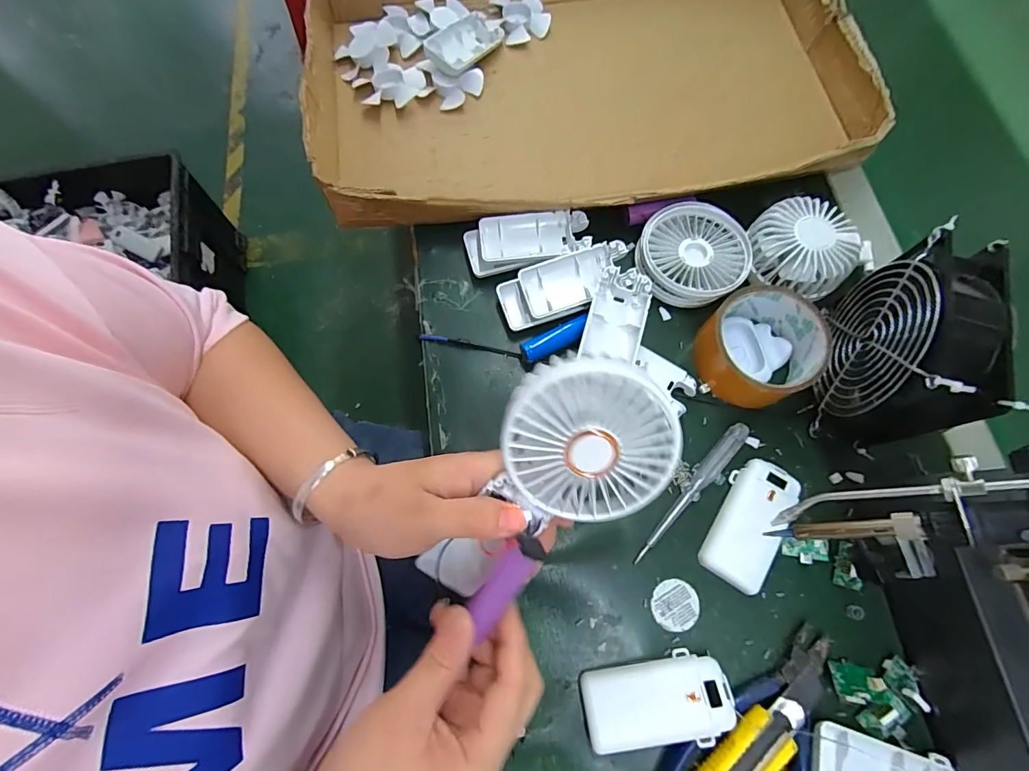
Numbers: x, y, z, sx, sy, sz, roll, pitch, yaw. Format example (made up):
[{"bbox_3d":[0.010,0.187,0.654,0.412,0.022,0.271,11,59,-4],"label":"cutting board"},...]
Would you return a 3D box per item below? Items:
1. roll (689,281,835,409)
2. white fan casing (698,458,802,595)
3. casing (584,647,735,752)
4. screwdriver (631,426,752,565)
[{"bbox_3d":[0.197,-0.032,0.364,0.084,0.044,0.091,0,72,-1],"label":"roll"},{"bbox_3d":[0.173,0.100,0.335,0.044,0.012,0.092,30,74,8],"label":"white fan casing"},{"bbox_3d":[0.092,0.206,0.296,0.092,0.012,0.047,-11,60,5],"label":"casing"},{"bbox_3d":[0.135,0.080,0.344,0.014,0.007,0.134,40,75,11],"label":"screwdriver"}]

